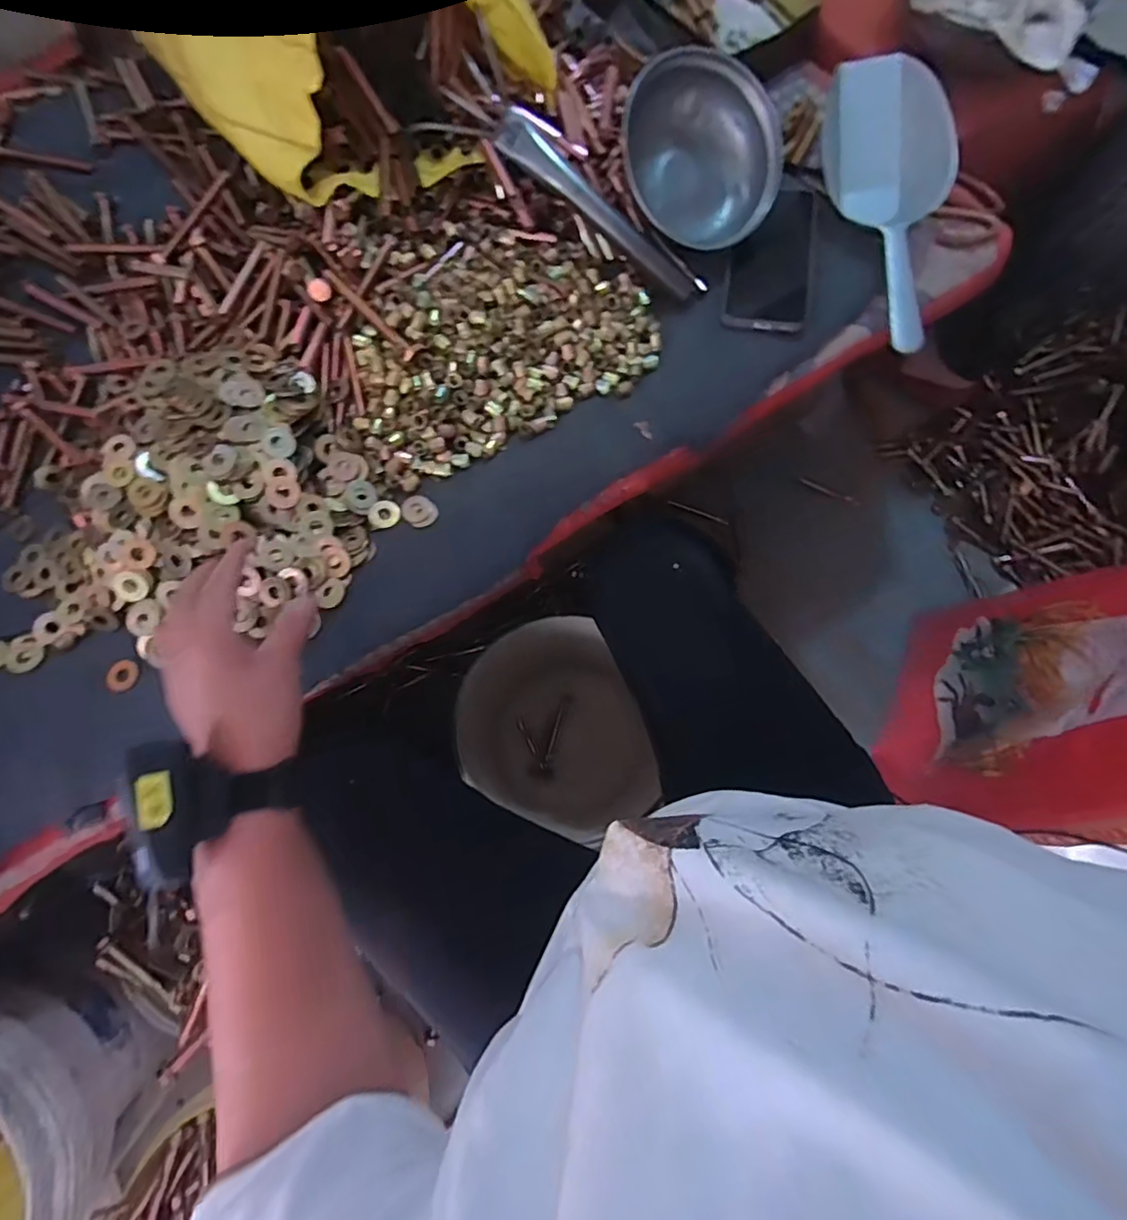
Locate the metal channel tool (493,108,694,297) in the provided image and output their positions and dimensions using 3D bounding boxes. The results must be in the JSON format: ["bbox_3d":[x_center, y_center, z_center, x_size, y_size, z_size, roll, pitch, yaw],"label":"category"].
[{"bbox_3d":[0.033,-0.361,0.516,0.213,0.016,0.034,39,77,-7],"label":"metal channel tool"}]

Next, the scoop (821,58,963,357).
[{"bbox_3d":[0.315,-0.377,0.534,0.076,0.074,0.312,-7,75,-3],"label":"scoop"}]

